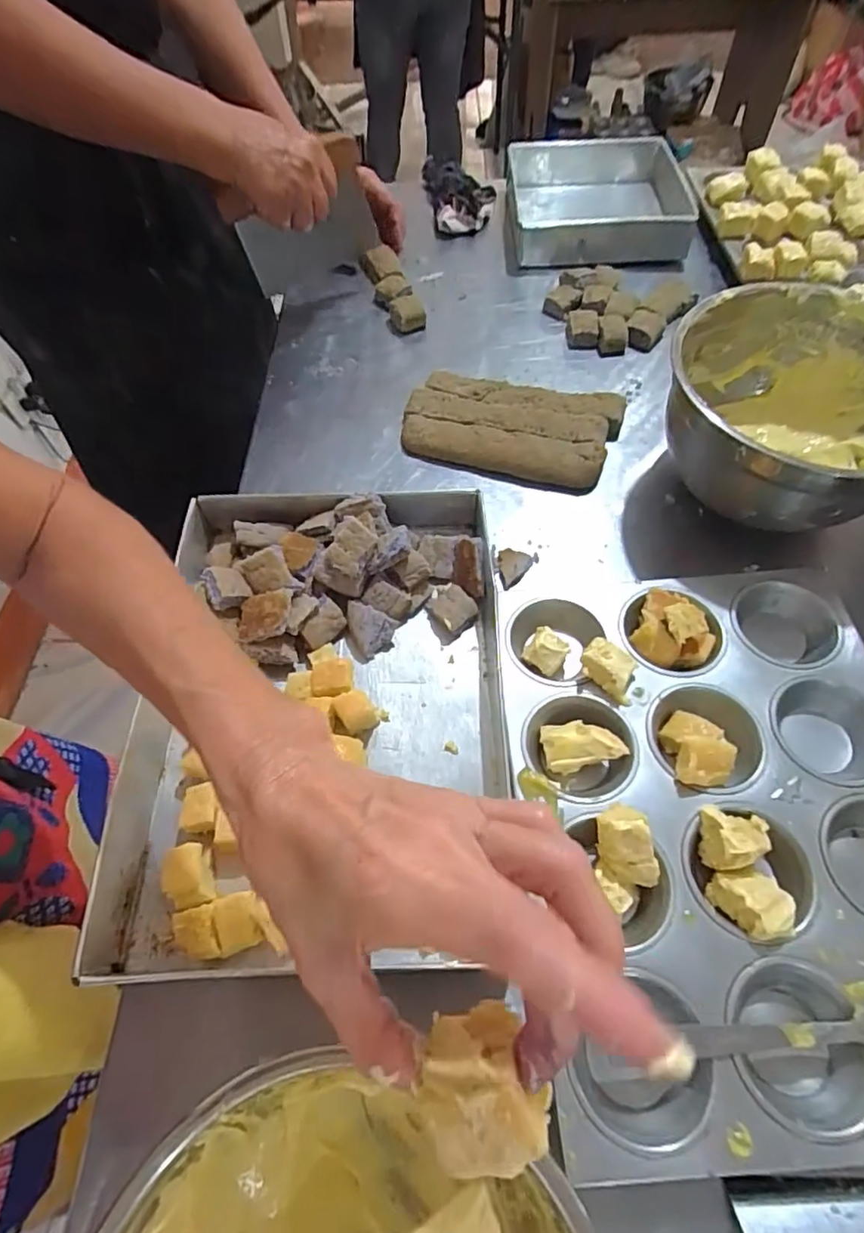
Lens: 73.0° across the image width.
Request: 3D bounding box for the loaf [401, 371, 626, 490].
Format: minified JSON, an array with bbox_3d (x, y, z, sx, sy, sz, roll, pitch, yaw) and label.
[{"bbox_3d":[0.073,-0.179,0.554,0.195,0.024,0.105,14,60,10],"label":"loaf"}]

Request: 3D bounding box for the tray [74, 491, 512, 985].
[{"bbox_3d":[-0.075,0.050,0.406,0.253,0.048,0.337,-2,58,0],"label":"tray"}]

